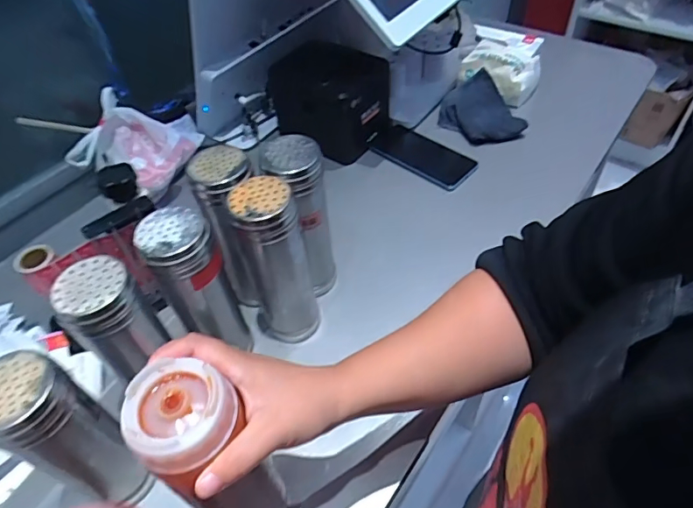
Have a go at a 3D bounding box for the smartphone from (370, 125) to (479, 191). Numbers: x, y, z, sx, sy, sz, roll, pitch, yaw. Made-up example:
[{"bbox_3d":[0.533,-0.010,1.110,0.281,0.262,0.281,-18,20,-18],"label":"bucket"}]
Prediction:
[{"bbox_3d":[0.121,-0.157,0.770,0.161,0.007,0.089,35,60,29],"label":"smartphone"}]

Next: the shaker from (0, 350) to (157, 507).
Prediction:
[{"bbox_3d":[-0.222,0.151,0.398,0.060,0.180,0.058,27,56,24],"label":"shaker"}]

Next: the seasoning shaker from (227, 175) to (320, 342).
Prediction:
[{"bbox_3d":[-0.073,0.016,0.514,0.066,0.201,0.059,-14,50,-8],"label":"seasoning shaker"}]

